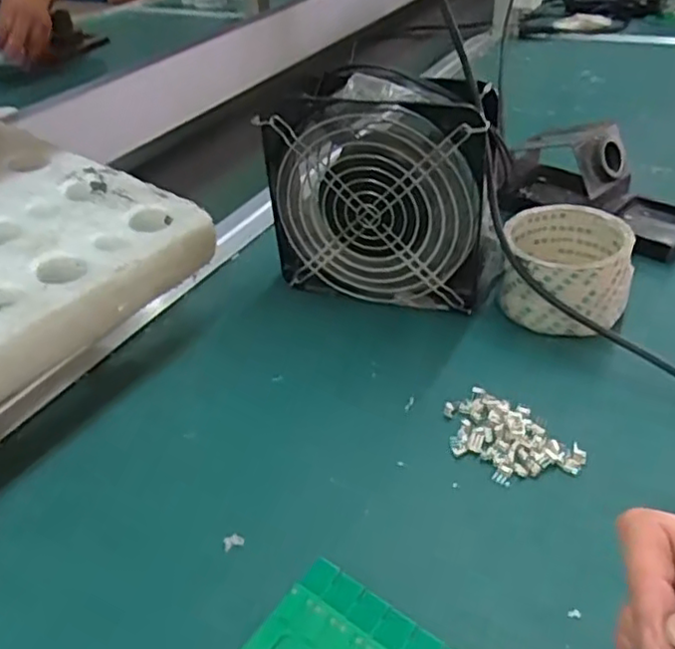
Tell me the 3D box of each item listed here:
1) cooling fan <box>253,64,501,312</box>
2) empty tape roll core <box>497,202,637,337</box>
[{"bbox_3d":[0.031,-0.089,0.455,0.152,0.153,0.053,10,38,19],"label":"cooling fan"},{"bbox_3d":[0.156,-0.038,0.449,0.081,0.056,0.082,9,38,19],"label":"empty tape roll core"}]

